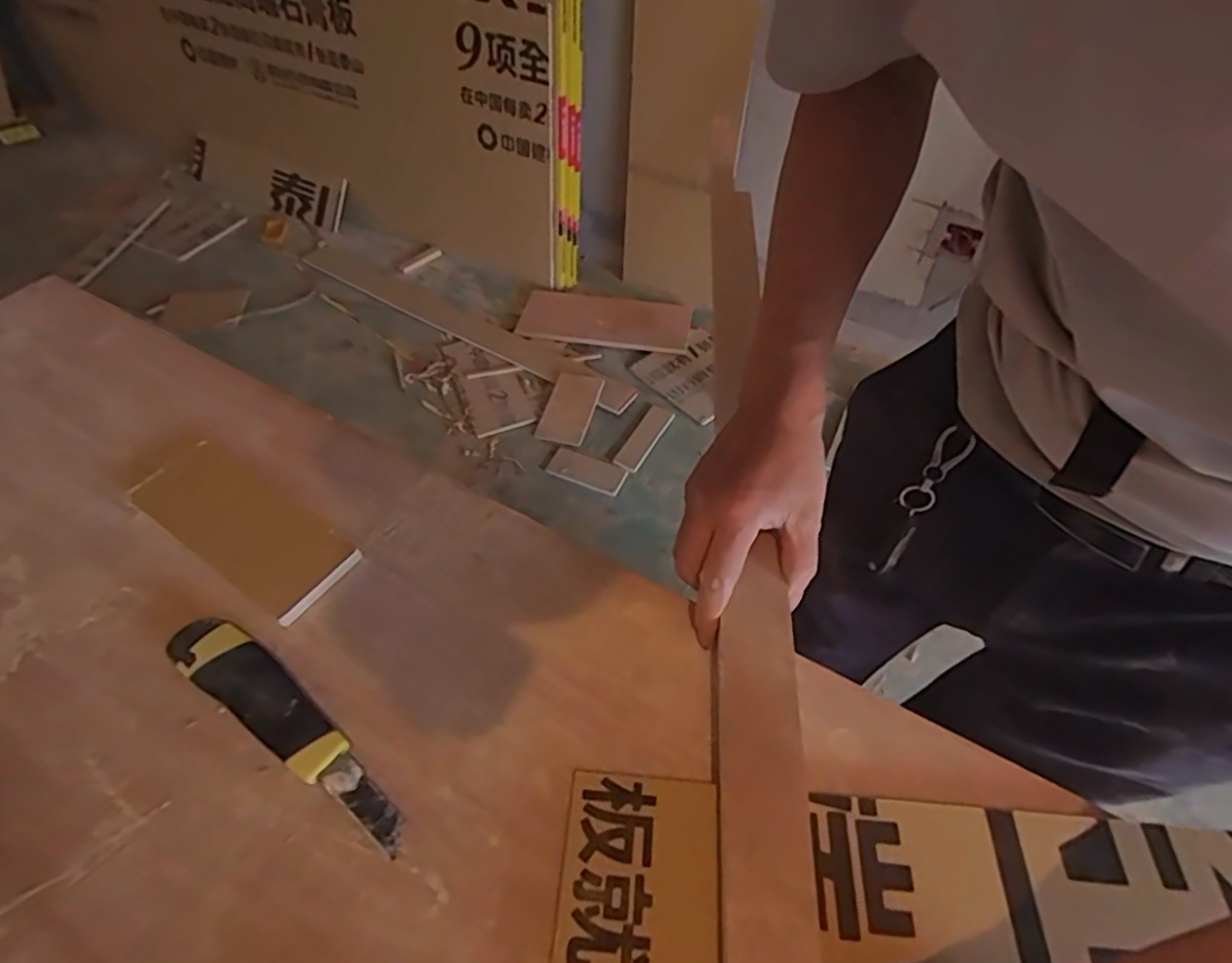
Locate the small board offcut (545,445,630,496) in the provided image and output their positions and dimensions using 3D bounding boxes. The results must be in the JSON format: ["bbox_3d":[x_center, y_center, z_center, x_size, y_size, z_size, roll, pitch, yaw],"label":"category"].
[{"bbox_3d":[-0.065,-0.026,1.492,0.170,0.010,0.084,18,55,13],"label":"small board offcut"}]

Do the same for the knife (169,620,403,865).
[{"bbox_3d":[-0.195,0.143,0.395,0.193,0.019,0.037,28,58,19],"label":"knife"}]

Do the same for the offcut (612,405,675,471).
[{"bbox_3d":[0.066,-0.103,1.556,0.064,0.008,0.206,25,57,18],"label":"offcut"}]

